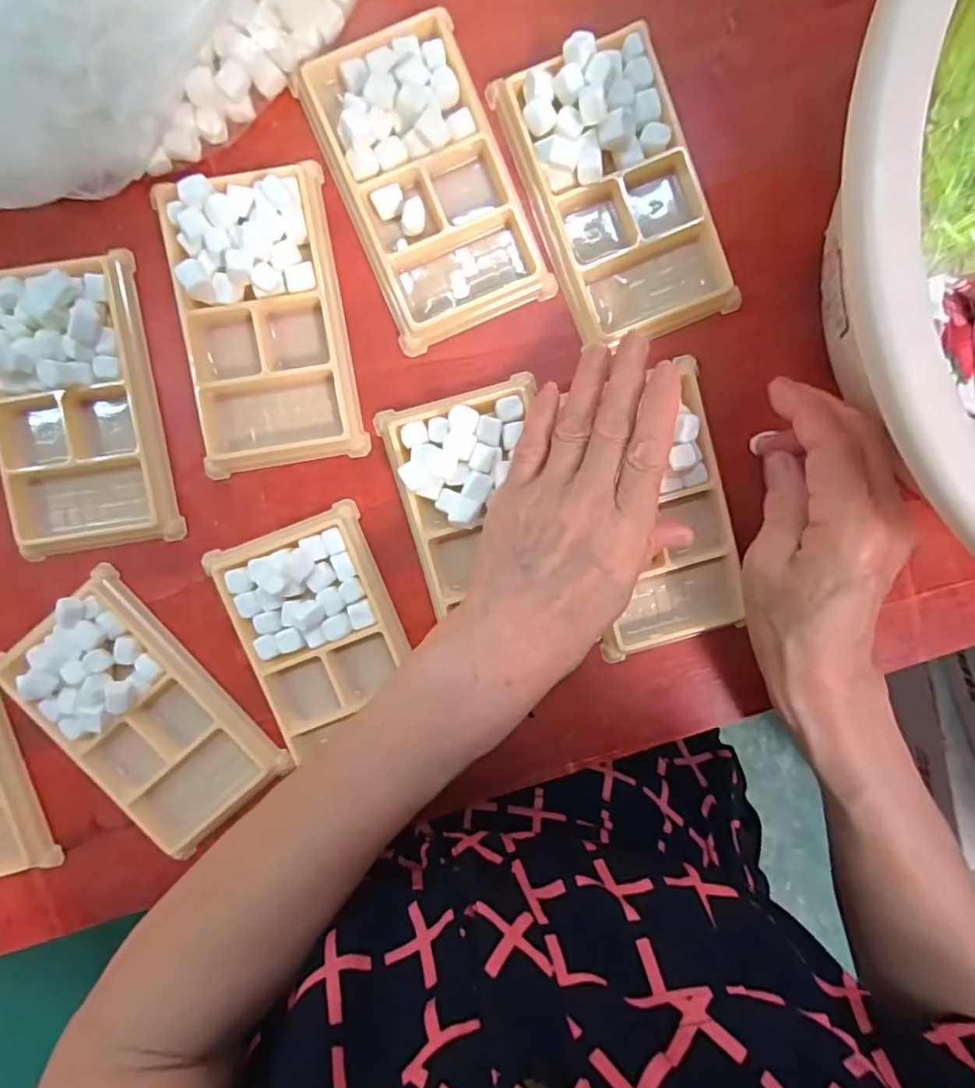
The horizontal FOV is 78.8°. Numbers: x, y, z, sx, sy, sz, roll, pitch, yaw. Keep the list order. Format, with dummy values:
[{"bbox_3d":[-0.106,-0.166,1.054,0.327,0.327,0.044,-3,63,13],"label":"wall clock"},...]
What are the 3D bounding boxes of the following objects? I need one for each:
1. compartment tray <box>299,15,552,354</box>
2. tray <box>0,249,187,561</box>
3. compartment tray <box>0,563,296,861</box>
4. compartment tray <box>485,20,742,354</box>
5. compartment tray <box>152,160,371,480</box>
[{"bbox_3d":[-0.027,-0.168,0.276,0.079,0.015,0.132,-22,97,0],"label":"compartment tray"},{"bbox_3d":[-0.196,-0.064,0.278,0.072,0.019,0.134,-7,97,-1],"label":"tray"},{"bbox_3d":[-0.172,0.088,0.296,0.073,0.020,0.136,-41,96,3],"label":"compartment tray"},{"bbox_3d":[0.064,-0.164,0.278,0.079,0.022,0.130,-22,97,0],"label":"compartment tray"},{"bbox_3d":[-0.105,-0.103,0.277,0.073,0.019,0.130,-9,97,-1],"label":"compartment tray"}]

